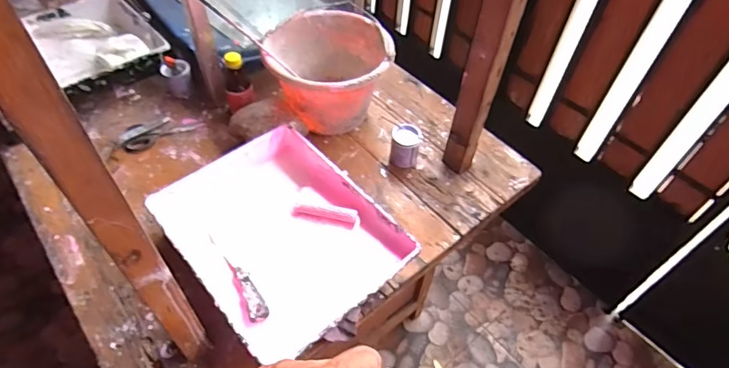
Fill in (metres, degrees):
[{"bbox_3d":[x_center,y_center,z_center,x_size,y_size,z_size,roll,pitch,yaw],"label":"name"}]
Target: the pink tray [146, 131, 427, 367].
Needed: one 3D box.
[{"bbox_3d":[-0.137,0.073,0.737,0.279,0.063,0.378,-33,60,-24],"label":"pink tray"}]

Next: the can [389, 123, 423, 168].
[{"bbox_3d":[0.079,-0.073,0.891,0.055,0.068,0.062,9,53,5],"label":"can"}]

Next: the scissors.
[{"bbox_3d":[-0.415,-0.112,0.932,0.154,0.012,0.074,-28,58,-21],"label":"scissors"}]

